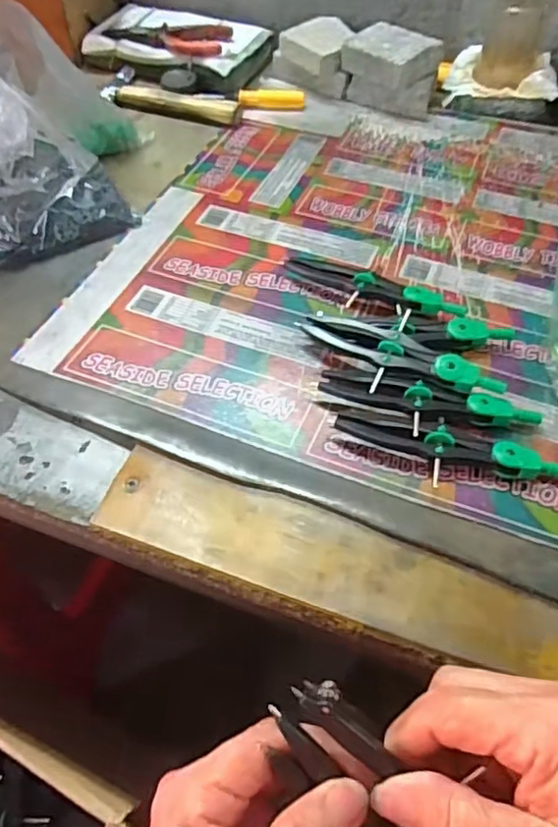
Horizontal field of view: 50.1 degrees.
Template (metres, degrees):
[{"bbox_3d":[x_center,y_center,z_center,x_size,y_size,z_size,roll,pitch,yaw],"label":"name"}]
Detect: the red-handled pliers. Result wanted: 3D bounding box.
[{"bbox_3d":[-0.124,-0.407,0.649,0.138,0.018,0.054,11,54,9],"label":"red-handled pliers"}]

